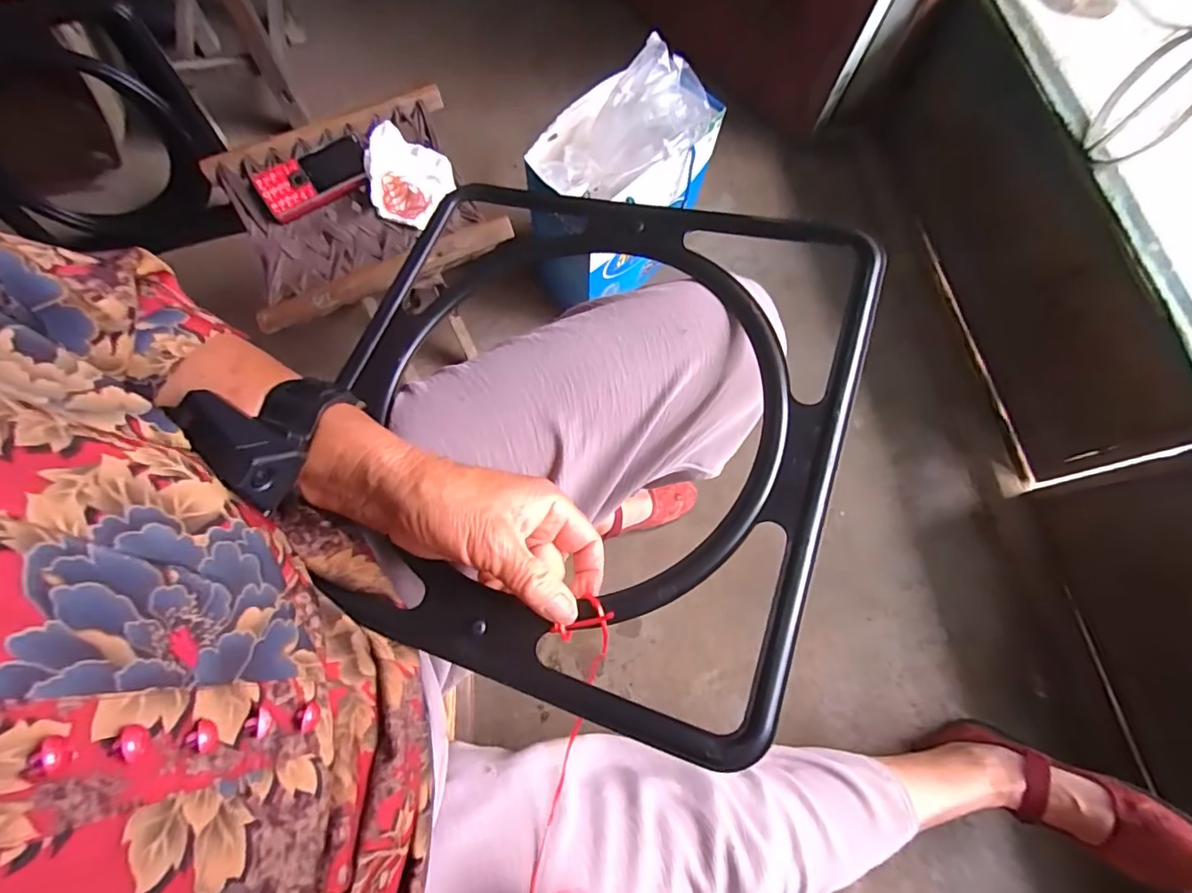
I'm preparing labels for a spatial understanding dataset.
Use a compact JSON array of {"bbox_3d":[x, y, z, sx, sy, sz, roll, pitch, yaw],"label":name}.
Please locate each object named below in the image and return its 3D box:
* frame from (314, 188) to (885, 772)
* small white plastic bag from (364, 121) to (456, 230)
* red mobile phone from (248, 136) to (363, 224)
[{"bbox_3d":[-0.021,-0.025,0.345,0.329,0.030,0.326,15,73,17],"label":"frame"},{"bbox_3d":[-0.214,-0.303,0.612,0.090,0.043,0.103,15,74,2],"label":"small white plastic bag"},{"bbox_3d":[-0.317,-0.301,0.603,0.118,0.022,0.058,-31,77,-10],"label":"red mobile phone"}]

